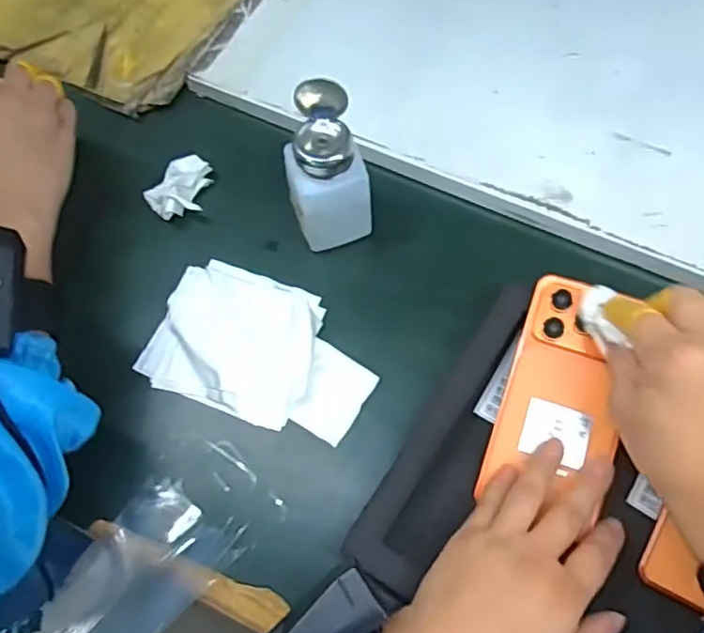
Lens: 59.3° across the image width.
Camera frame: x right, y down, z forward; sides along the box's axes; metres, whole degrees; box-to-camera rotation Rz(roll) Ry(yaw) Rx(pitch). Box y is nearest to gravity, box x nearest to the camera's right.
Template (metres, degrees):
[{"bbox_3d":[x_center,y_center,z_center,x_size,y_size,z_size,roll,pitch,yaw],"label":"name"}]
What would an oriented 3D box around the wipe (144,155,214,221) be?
[{"bbox_3d":[-0.138,-0.105,0.493,0.041,0.016,0.060,27,72,11],"label":"wipe"}]

